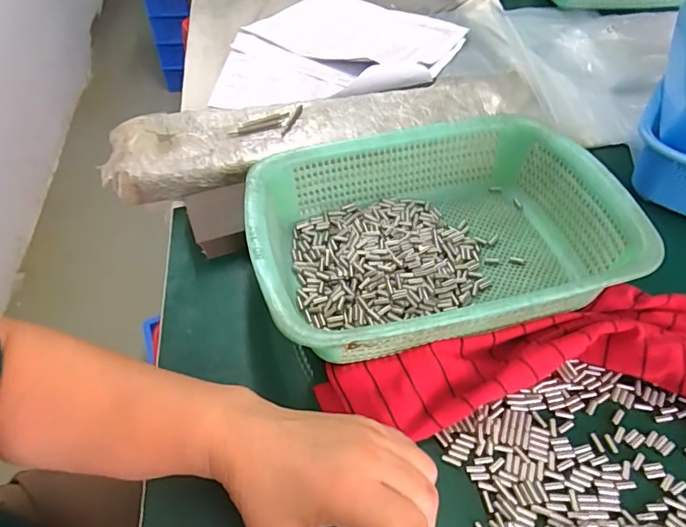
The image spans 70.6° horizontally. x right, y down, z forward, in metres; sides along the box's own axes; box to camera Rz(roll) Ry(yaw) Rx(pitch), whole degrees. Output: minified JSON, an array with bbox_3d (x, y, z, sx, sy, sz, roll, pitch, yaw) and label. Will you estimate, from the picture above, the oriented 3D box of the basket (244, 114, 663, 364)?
[{"bbox_3d":[0.074,-0.024,0.417,0.292,0.084,0.216,-11,50,-11],"label":"basket"}]

